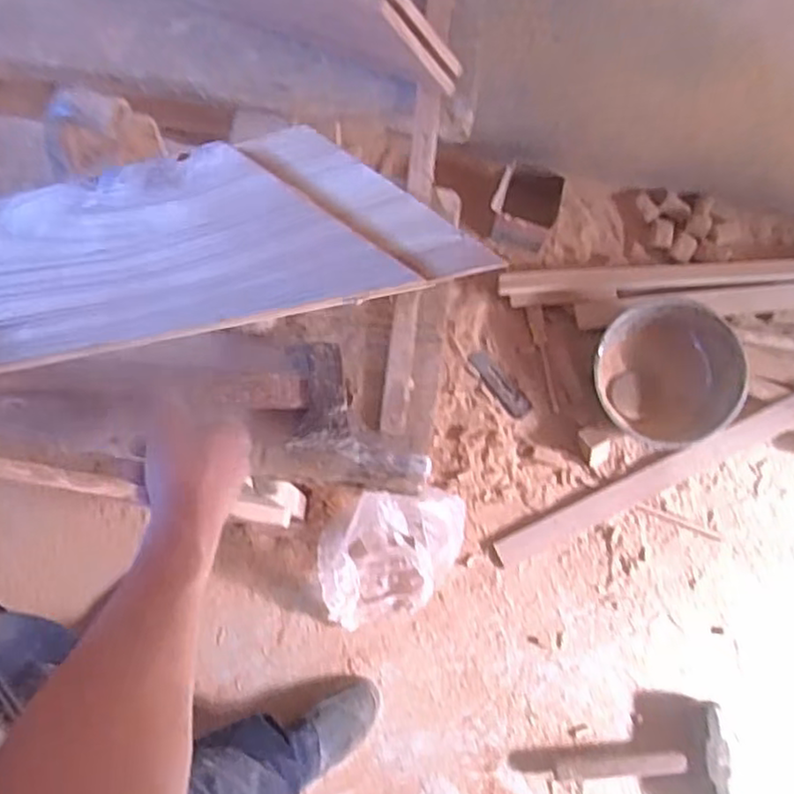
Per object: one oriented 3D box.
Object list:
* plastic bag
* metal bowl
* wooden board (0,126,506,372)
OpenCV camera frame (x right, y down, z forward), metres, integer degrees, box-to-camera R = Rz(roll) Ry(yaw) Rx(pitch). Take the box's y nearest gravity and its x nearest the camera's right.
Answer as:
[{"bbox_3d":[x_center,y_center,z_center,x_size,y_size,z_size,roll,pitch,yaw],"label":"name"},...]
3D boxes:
[{"bbox_3d":[-0.010,0.277,1.204,0.248,0.171,0.208,-4,75,-3],"label":"plastic bag"},{"bbox_3d":[0.509,-0.042,1.324,0.257,0.091,0.263,0,75,-2],"label":"metal bowl"},{"bbox_3d":[-0.318,-0.034,0.380,0.710,0.017,0.082,-9,94,13],"label":"wooden board"}]

